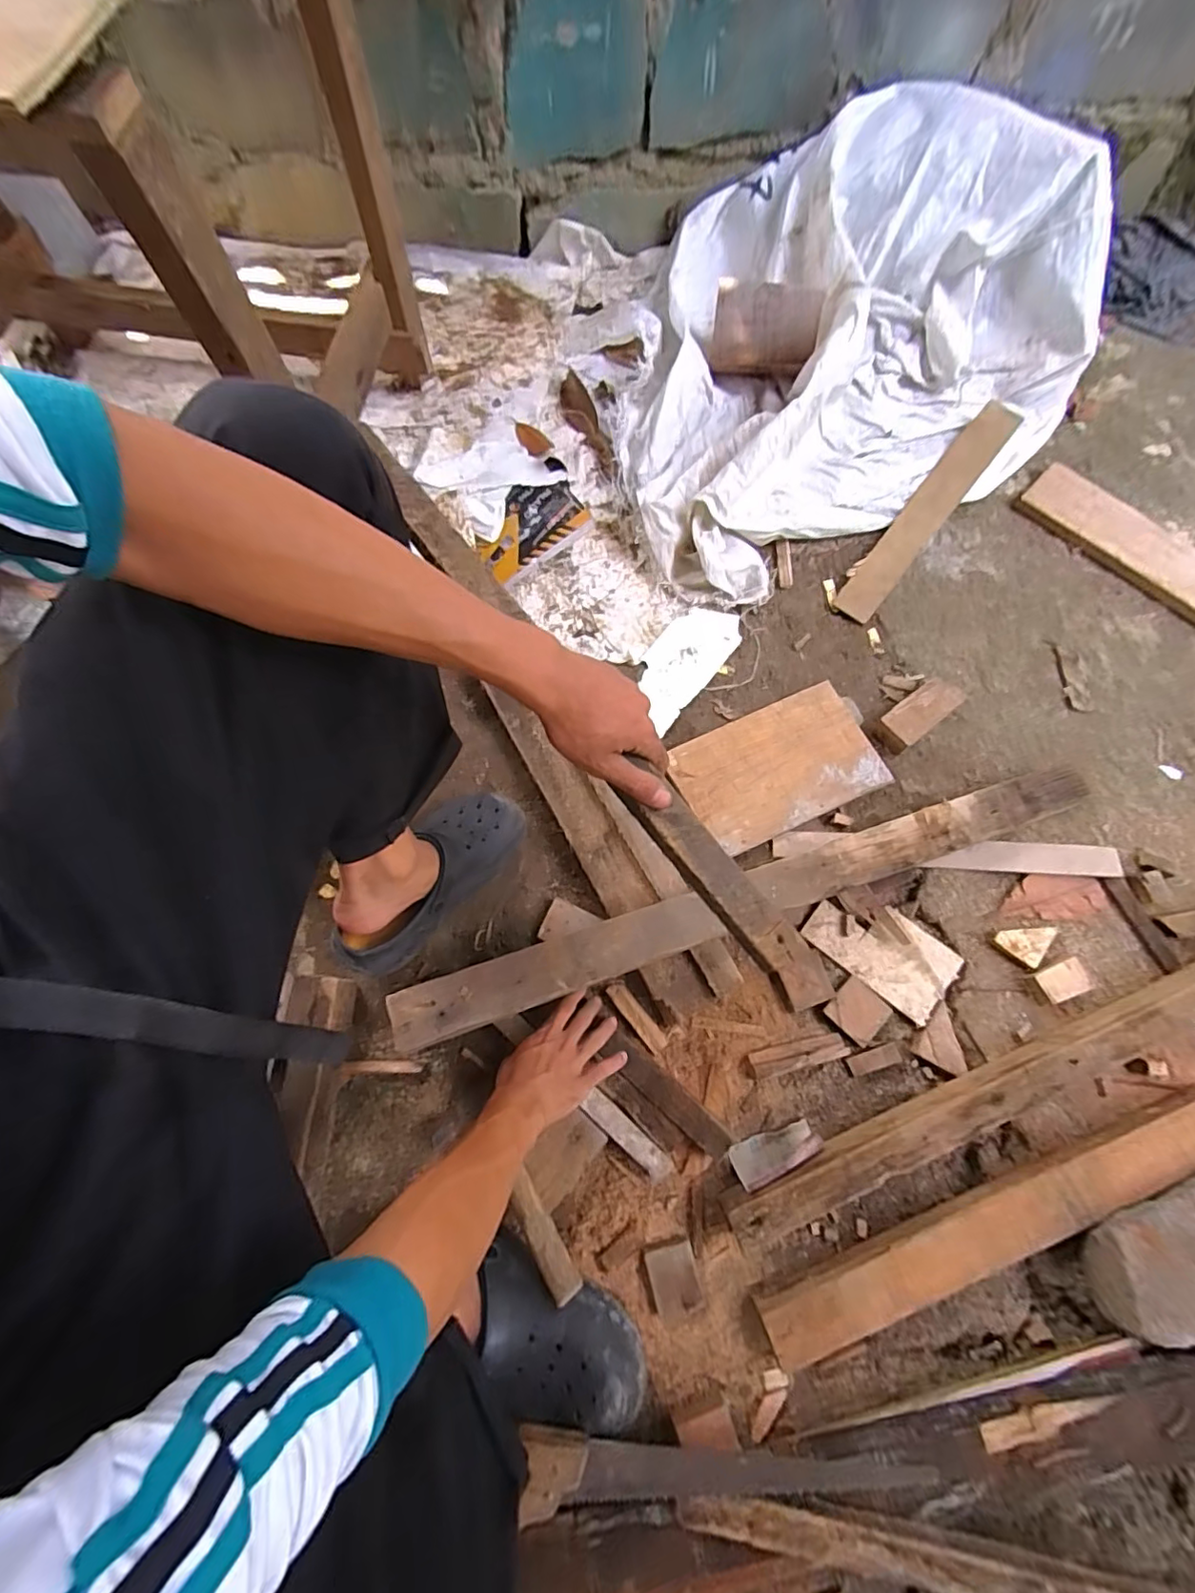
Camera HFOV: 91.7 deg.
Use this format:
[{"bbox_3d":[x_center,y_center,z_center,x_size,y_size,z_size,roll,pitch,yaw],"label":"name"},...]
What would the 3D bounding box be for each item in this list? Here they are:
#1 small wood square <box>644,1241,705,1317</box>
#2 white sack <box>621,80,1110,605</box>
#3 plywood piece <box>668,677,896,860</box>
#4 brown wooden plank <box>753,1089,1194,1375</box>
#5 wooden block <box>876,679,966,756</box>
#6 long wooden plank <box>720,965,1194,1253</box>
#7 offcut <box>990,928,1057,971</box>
[{"bbox_3d":[0.081,0.511,0.613,0.051,0.013,0.060,-12,72,-2],"label":"small wood square"},{"bbox_3d":[0.338,-0.747,0.921,0.802,0.201,0.676,-28,73,-7],"label":"white sack"},{"bbox_3d":[0.247,-0.041,0.804,0.266,0.015,0.172,-23,73,-6],"label":"plywood piece"},{"bbox_3d":[0.434,0.451,0.619,0.559,0.044,0.063,-21,73,-5],"label":"brown wooden plank"},{"bbox_3d":[0.442,-0.112,0.800,0.119,0.035,0.054,-36,74,-9],"label":"wooden block"},{"bbox_3d":[0.503,0.305,0.653,0.787,0.067,0.055,-22,73,-5],"label":"long wooden plank"},{"bbox_3d":[0.526,0.175,0.718,0.055,0.013,0.062,38,77,13],"label":"offcut"}]

